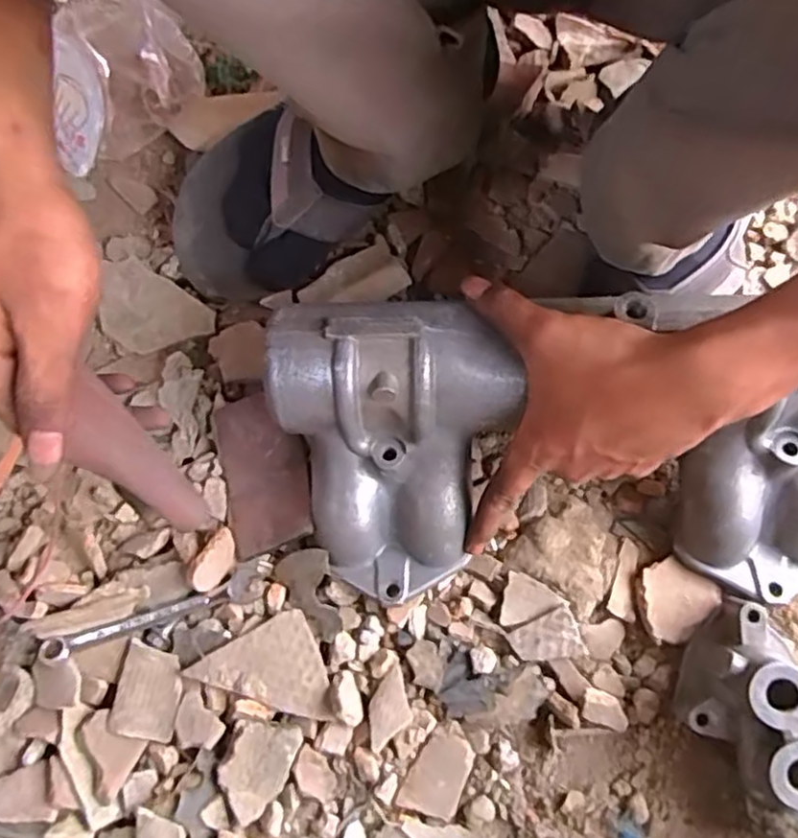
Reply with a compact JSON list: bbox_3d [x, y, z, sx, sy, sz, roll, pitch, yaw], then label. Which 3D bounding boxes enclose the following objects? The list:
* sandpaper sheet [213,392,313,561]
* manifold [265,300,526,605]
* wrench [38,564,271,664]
[{"bbox_3d":[-0.085,0.032,0.432,0.056,0.008,0.097,-13,72,-3],"label":"sandpaper sheet"},{"bbox_3d":[-0.003,0.018,0.386,0.127,0.095,0.144,0,72,1],"label":"manifold"},{"bbox_3d":[-0.141,0.116,0.402,0.131,0.013,0.022,-21,73,-6],"label":"wrench"}]

